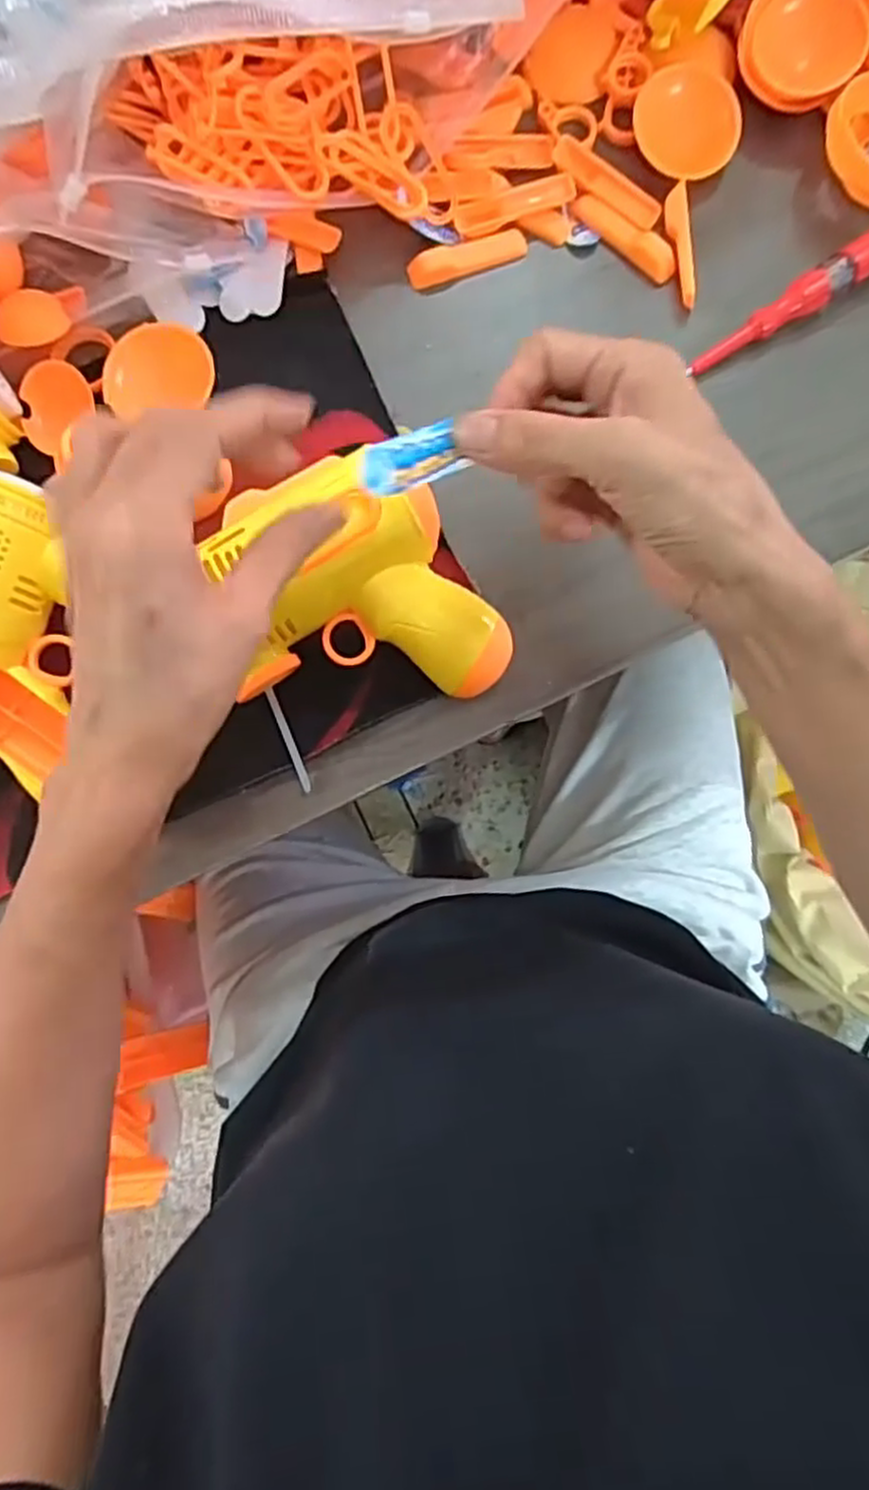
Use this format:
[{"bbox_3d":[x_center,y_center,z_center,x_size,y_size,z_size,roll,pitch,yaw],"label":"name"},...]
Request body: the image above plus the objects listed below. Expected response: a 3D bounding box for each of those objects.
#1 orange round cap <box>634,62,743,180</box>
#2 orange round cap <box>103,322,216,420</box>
[{"bbox_3d":[0.131,-0.319,0.387,0.054,0.016,0.050,0,86,0],"label":"orange round cap"},{"bbox_3d":[-0.138,-0.188,0.381,0.054,0.014,0.045,-1,86,0],"label":"orange round cap"}]

